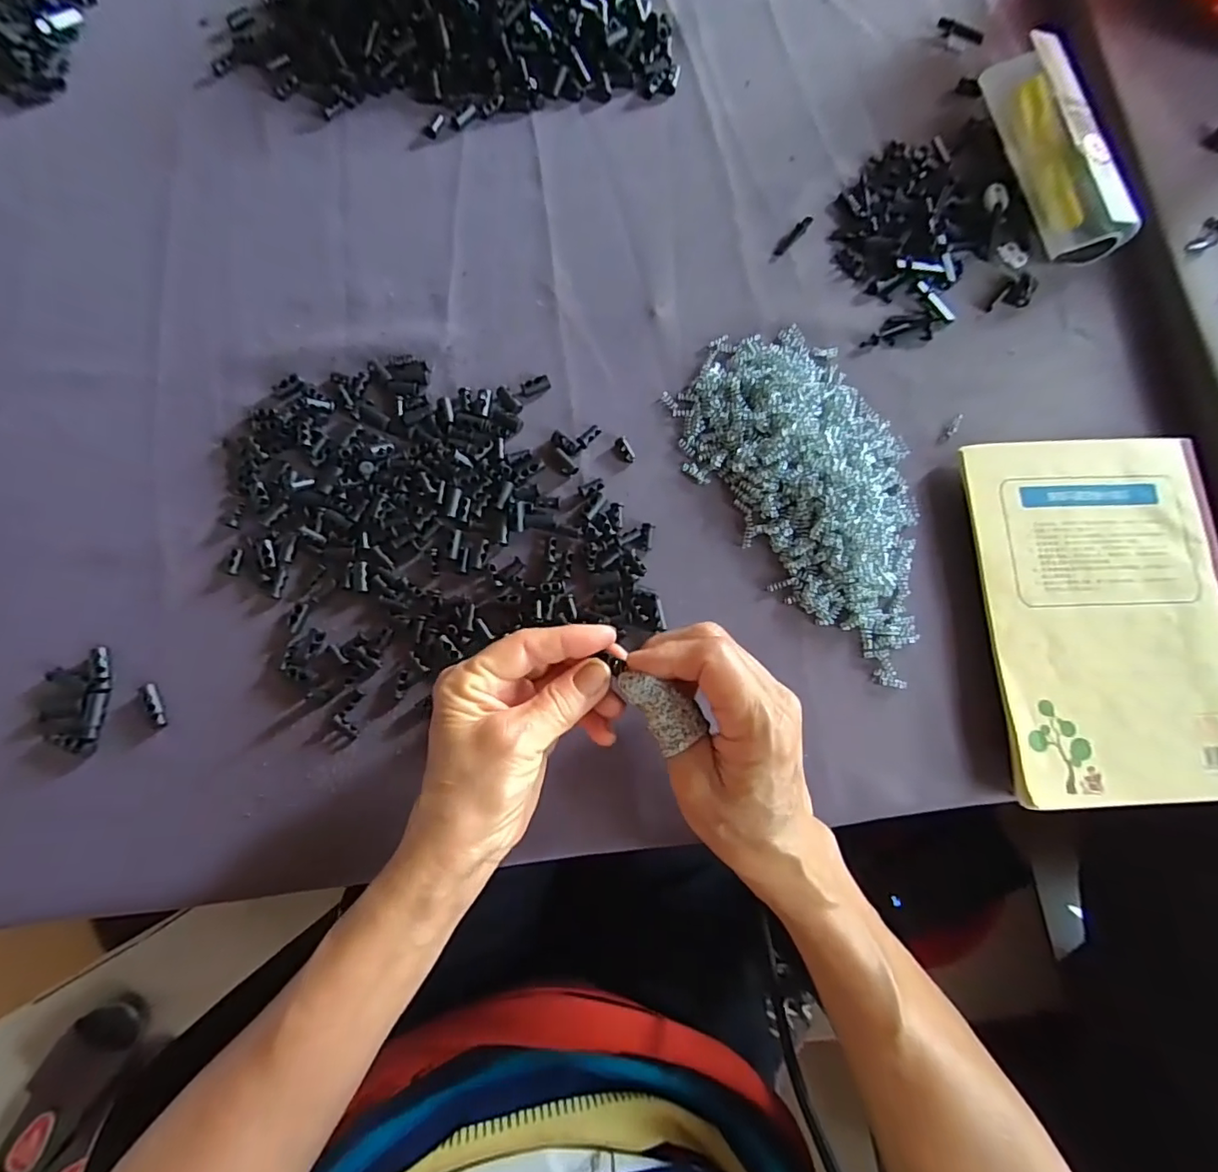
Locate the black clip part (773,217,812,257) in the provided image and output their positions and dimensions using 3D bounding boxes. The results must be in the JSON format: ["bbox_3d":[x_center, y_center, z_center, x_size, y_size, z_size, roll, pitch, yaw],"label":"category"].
[{"bbox_3d":[0.125,-0.239,0.374,0.009,0.005,0.037,43,81,8],"label":"black clip part"}]

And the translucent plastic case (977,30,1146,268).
[{"bbox_3d":[0.299,-0.297,0.366,0.044,0.033,0.159,-9,78,-2],"label":"translucent plastic case"}]

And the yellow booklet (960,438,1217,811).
[{"bbox_3d":[0.285,0.015,0.308,0.139,0.013,0.200,-2,78,-1],"label":"yellow booklet"}]

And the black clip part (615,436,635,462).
[{"bbox_3d":[0.010,-0.085,0.340,0.008,0.004,0.017,-26,79,-6],"label":"black clip part"}]

